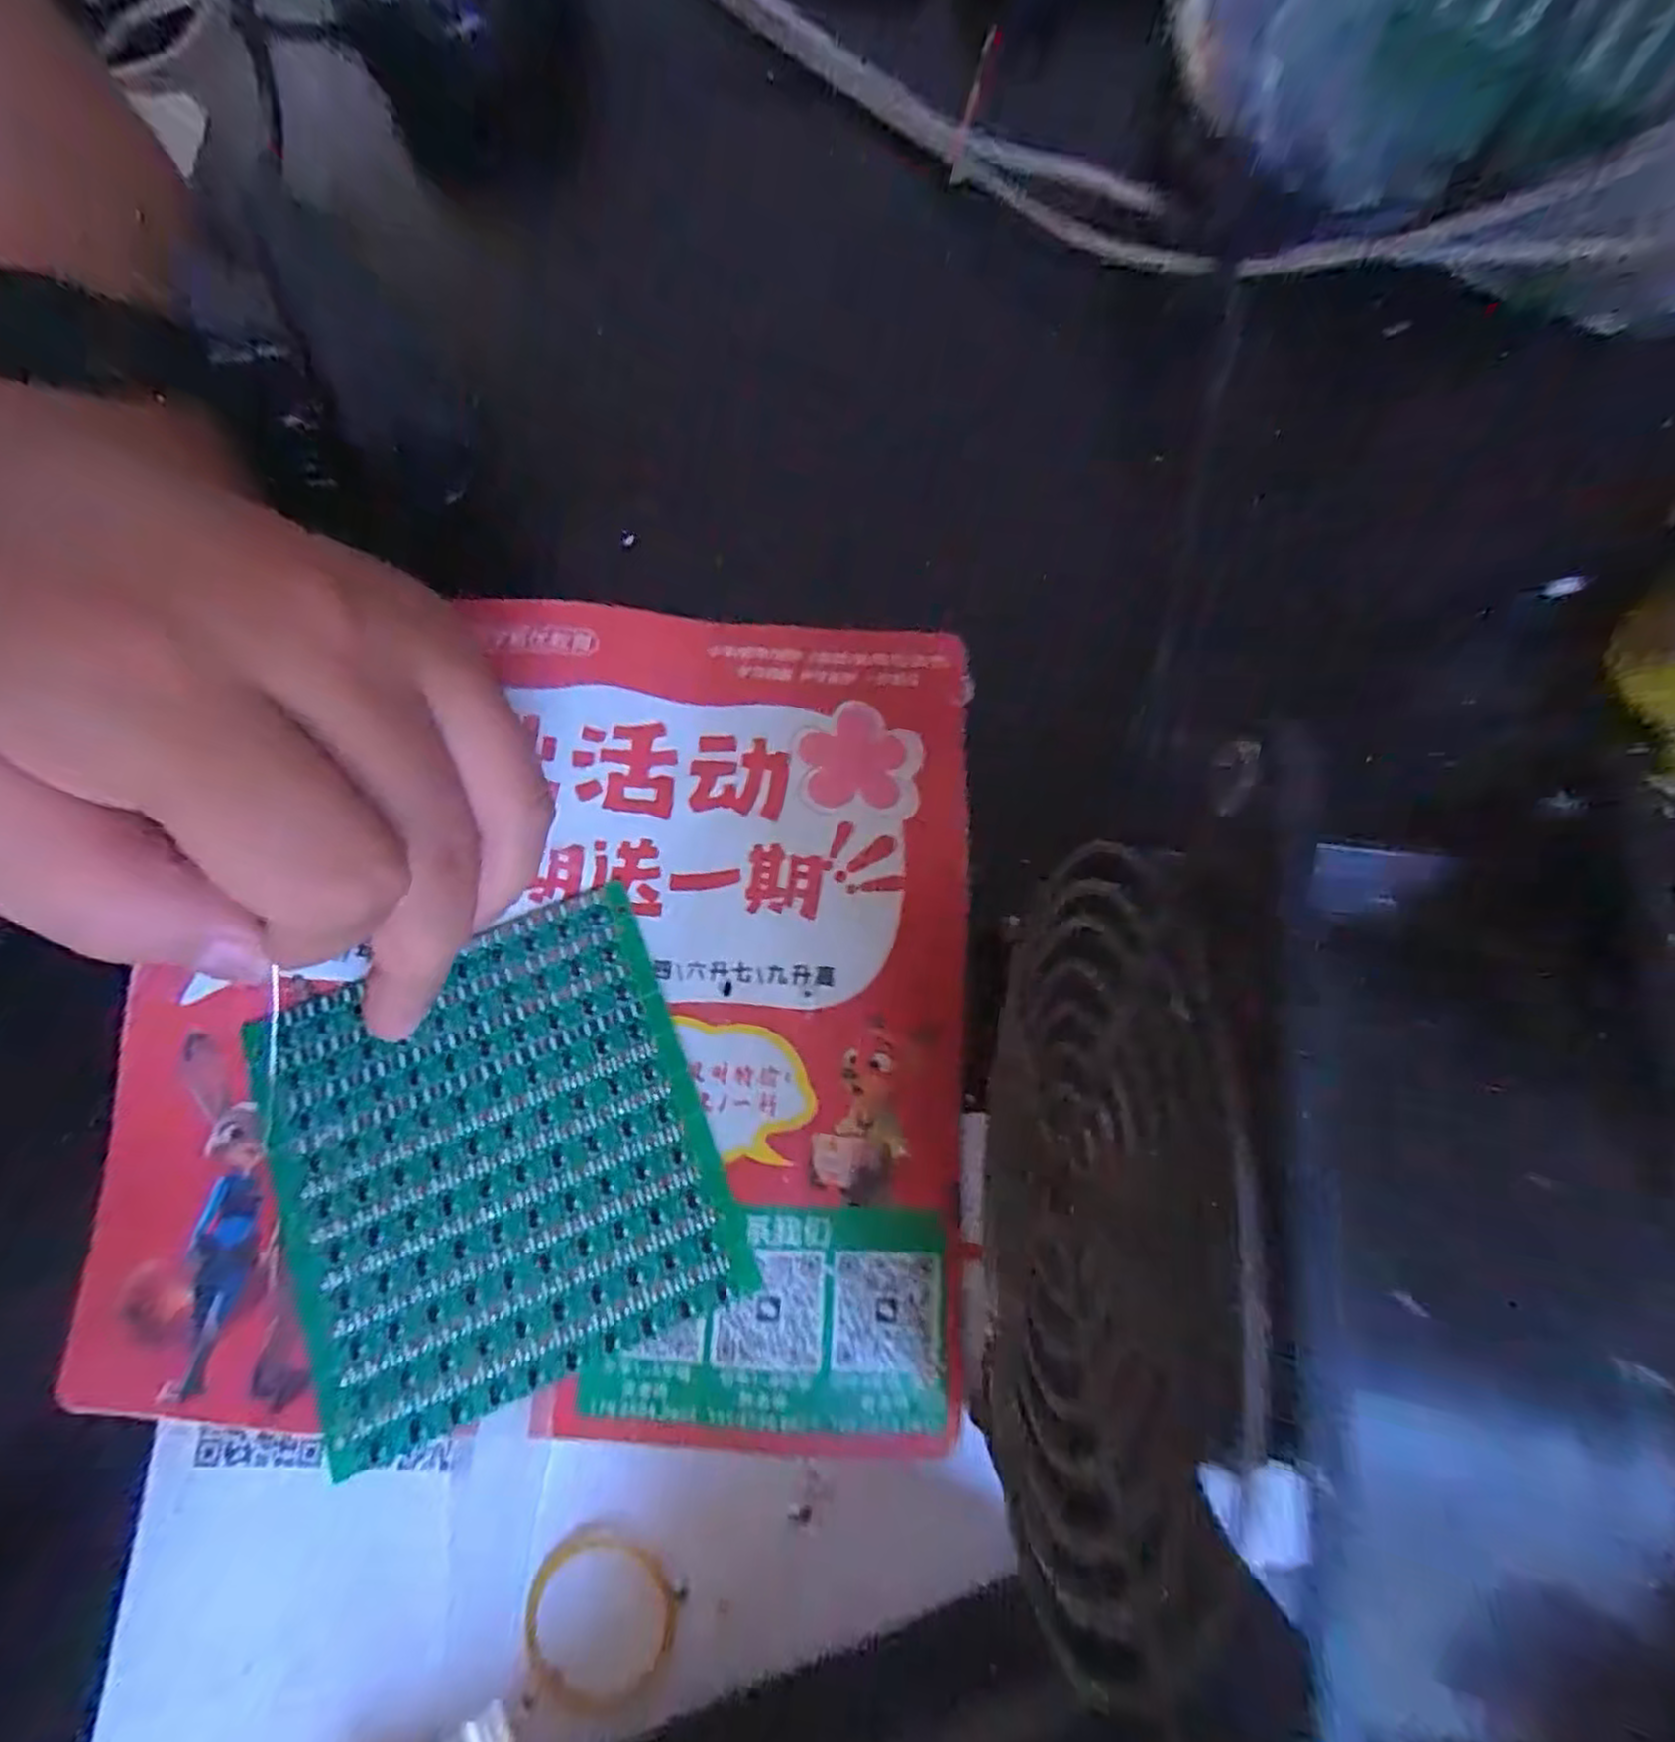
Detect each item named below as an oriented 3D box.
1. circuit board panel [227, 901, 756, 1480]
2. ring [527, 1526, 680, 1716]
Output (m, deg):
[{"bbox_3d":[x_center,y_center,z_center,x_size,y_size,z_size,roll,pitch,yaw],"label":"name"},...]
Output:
[{"bbox_3d":[-0.080,0.066,0.172,0.093,0.004,0.100,-21,78,-6],"label":"circuit board panel"},{"bbox_3d":[-0.050,0.159,0.158,0.031,0.004,0.032,0,75,0],"label":"ring"}]

